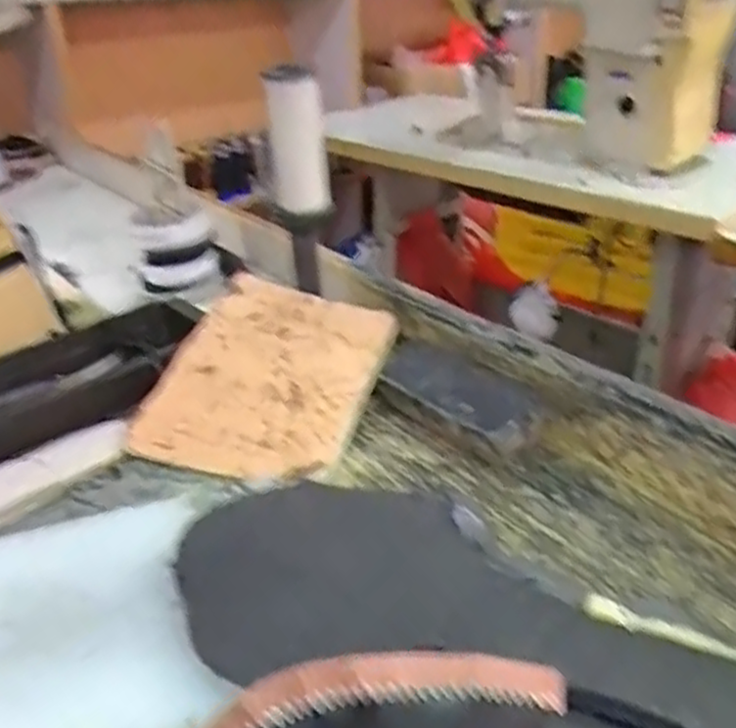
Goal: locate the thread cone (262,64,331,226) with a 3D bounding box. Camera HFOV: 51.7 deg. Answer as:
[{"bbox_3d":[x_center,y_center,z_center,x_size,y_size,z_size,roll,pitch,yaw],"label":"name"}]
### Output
[{"bbox_3d":[-0.071,-0.219,0.769,0.044,0.147,0.047,5,28,15],"label":"thread cone"}]

